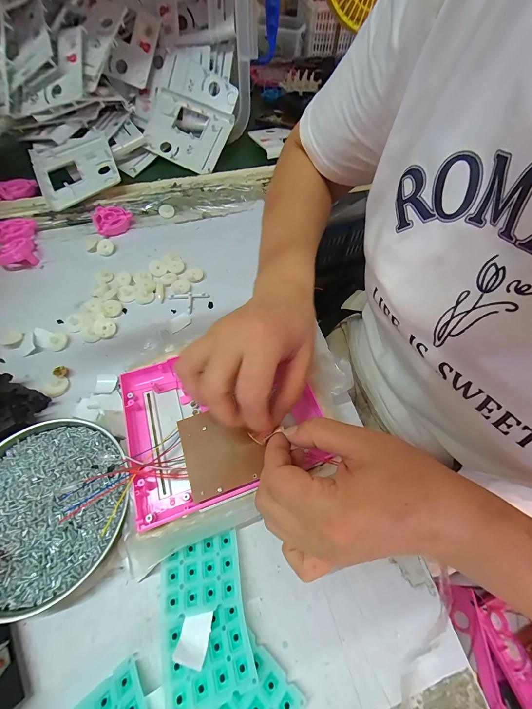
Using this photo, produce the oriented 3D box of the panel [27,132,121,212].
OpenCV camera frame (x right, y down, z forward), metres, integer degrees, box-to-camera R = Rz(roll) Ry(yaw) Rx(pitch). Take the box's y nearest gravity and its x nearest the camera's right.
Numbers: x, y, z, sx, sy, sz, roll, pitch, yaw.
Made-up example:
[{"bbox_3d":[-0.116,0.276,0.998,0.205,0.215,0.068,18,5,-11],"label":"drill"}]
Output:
[{"bbox_3d":[-0.310,-0.310,0.454,0.118,0.018,0.163,-26,67,-8],"label":"panel"}]

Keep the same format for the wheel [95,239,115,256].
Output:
[{"bbox_3d":[-0.231,-0.153,0.402,0.024,0.007,0.024,1,83,-6],"label":"wheel"}]

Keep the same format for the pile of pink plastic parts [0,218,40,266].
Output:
[{"bbox_3d":[-0.353,-0.158,0.389,0.048,0.026,0.095,-19,62,-12],"label":"pile of pink plastic parts"}]

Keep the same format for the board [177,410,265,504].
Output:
[{"bbox_3d":[-0.038,0.078,0.234,0.060,0.004,0.066,-18,62,-12],"label":"board"}]

